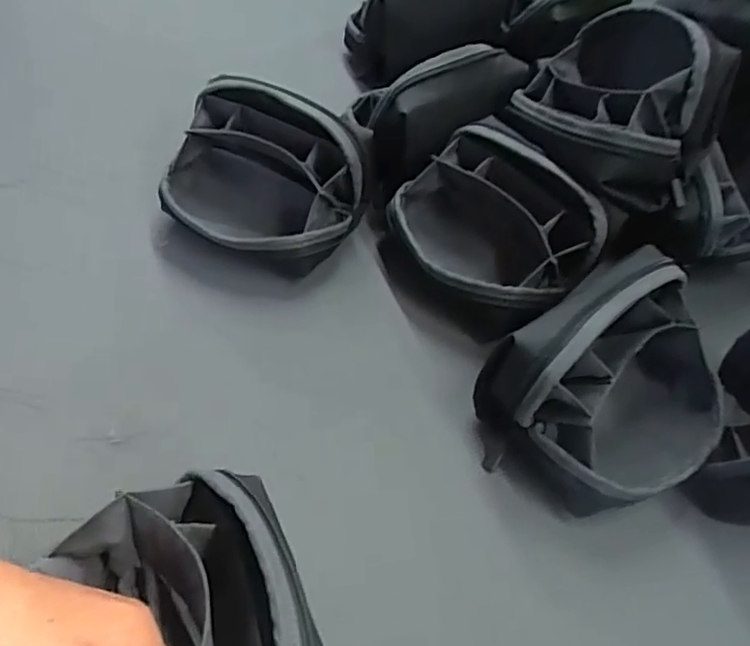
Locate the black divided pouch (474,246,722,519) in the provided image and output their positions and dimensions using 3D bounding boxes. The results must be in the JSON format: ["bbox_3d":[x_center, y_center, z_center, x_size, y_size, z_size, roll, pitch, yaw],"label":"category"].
[{"bbox_3d":[0.174,0.045,0.427,0.171,0.115,0.125,-22,58,-23],"label":"black divided pouch"}]

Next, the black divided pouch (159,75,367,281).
[{"bbox_3d":[-0.103,-0.124,0.541,0.180,0.104,0.128,16,52,5],"label":"black divided pouch"}]

